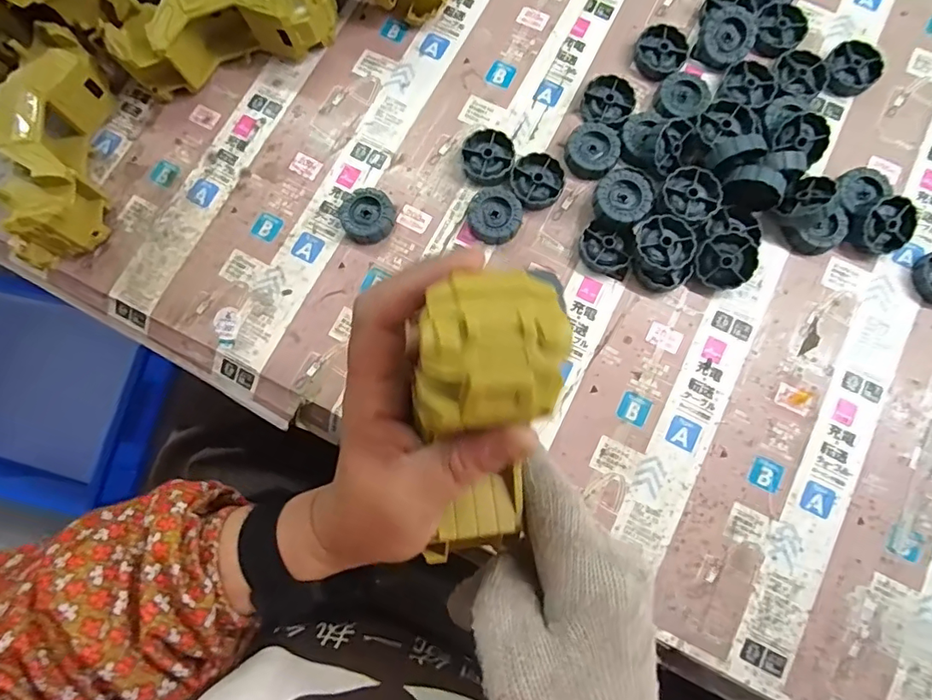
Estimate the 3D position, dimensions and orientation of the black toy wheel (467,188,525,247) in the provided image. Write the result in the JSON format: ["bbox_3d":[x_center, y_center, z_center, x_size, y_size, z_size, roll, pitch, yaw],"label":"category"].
[{"bbox_3d":[0.020,-0.096,0.371,0.038,0.013,0.039,0,79,1],"label":"black toy wheel"}]

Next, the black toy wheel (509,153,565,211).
[{"bbox_3d":[0.051,-0.122,0.376,0.037,0.011,0.041,26,81,6],"label":"black toy wheel"}]

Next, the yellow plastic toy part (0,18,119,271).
[{"bbox_3d":[-0.294,-0.145,0.370,0.051,0.051,0.169,-5,79,0],"label":"yellow plastic toy part"}]

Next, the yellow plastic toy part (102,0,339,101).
[{"bbox_3d":[-0.176,-0.240,0.383,0.160,0.056,0.052,-17,79,-2],"label":"yellow plastic toy part"}]

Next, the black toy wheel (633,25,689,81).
[{"bbox_3d":[0.147,-0.224,0.389,0.036,0.012,0.039,0,79,1],"label":"black toy wheel"}]

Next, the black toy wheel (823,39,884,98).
[{"bbox_3d":[0.290,-0.210,0.389,0.039,0.012,0.046,38,82,8],"label":"black toy wheel"}]

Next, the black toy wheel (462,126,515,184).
[{"bbox_3d":[0.016,-0.139,0.374,0.036,0.011,0.041,-5,79,0],"label":"black toy wheel"}]

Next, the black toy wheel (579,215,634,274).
[{"bbox_3d":[0.099,-0.072,0.365,0.036,0.015,0.035,0,79,1],"label":"black toy wheel"}]

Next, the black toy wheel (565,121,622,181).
[{"bbox_3d":[0.092,-0.144,0.374,0.036,0.012,0.041,28,81,6],"label":"black toy wheel"}]

